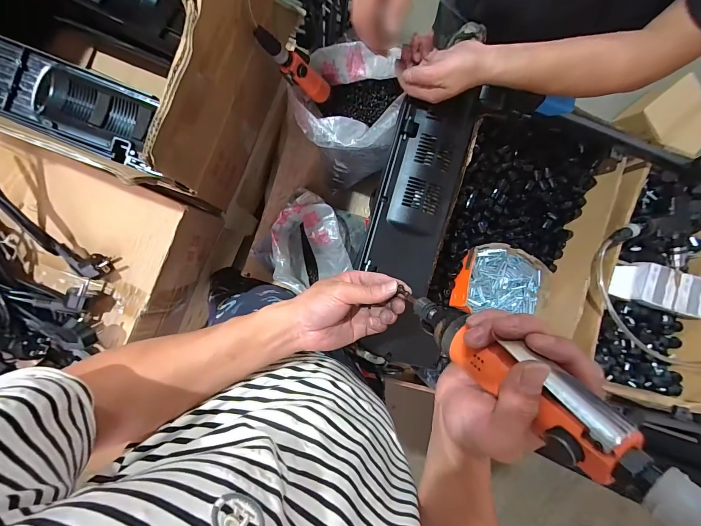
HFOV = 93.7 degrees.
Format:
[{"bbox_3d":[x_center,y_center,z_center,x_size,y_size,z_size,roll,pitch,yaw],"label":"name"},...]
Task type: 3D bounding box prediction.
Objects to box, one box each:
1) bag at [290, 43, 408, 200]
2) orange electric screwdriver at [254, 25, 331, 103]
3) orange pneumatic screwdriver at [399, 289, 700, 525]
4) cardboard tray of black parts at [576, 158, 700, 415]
[{"bbox_3d":[-0.016,-0.298,0.701,0.200,0.269,0.219,11,91,-9],"label":"bag"},{"bbox_3d":[-0.090,-0.335,0.553,0.029,0.190,0.053,6,92,27],"label":"orange electric screwdriver"},{"bbox_3d":[0.109,0.077,0.215,0.036,0.271,0.034,-46,124,-5],"label":"orange pneumatic screwdriver"},{"bbox_3d":[0.676,0.052,0.705,0.441,0.131,0.463,24,89,-9],"label":"cardboard tray of black parts"}]

